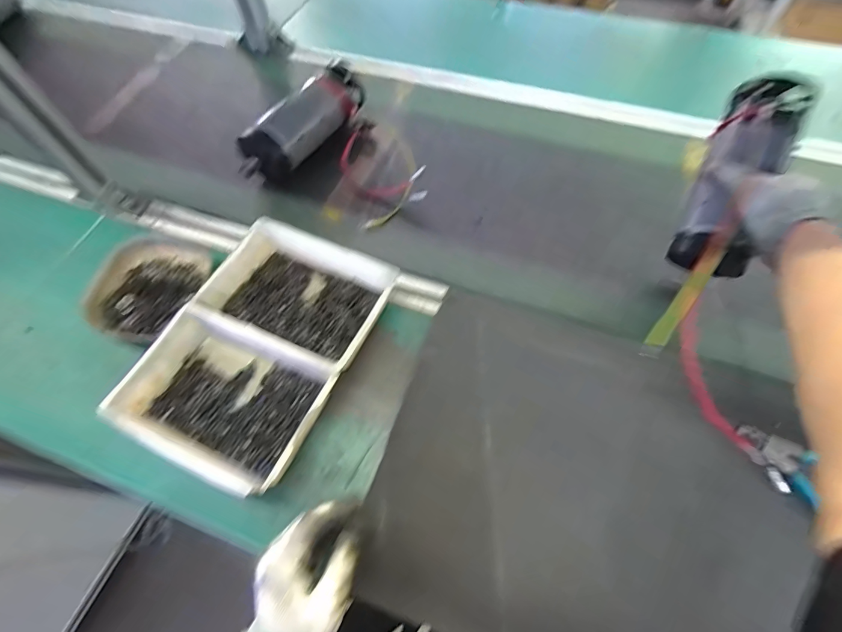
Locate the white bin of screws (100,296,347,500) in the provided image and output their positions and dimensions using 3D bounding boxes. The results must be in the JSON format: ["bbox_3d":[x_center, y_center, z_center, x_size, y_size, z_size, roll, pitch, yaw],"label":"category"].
[{"bbox_3d":[-0.205,0.083,0.430,0.207,0.052,0.152,20,65,12],"label":"white bin of screws"}]

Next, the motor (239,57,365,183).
[{"bbox_3d":[-0.177,-0.303,0.626,0.071,0.074,0.259,31,67,17],"label":"motor"}]

